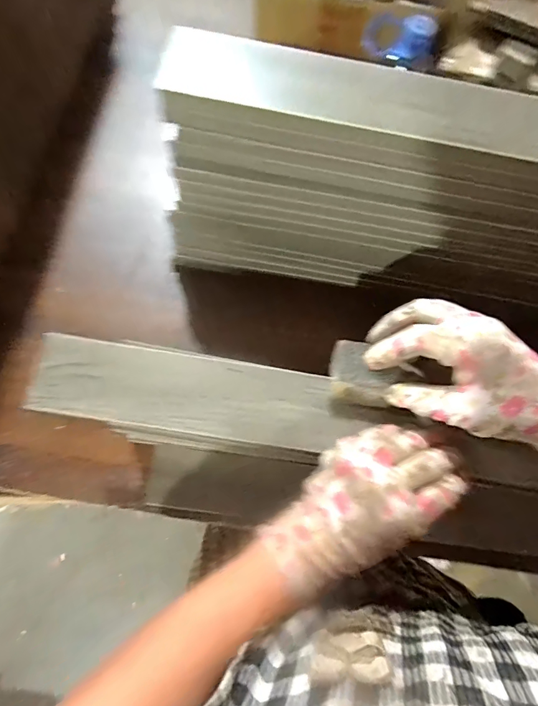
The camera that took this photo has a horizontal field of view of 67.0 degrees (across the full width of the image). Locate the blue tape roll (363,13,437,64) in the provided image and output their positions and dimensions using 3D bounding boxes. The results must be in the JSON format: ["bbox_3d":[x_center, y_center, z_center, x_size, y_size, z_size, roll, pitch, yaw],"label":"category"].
[{"bbox_3d":[0.154,-0.377,0.486,0.081,0.044,0.030,18,49,18],"label":"blue tape roll"}]

